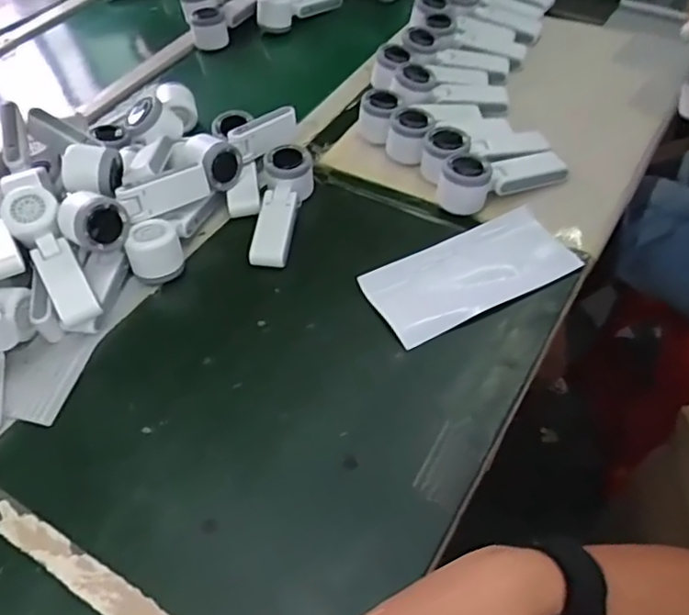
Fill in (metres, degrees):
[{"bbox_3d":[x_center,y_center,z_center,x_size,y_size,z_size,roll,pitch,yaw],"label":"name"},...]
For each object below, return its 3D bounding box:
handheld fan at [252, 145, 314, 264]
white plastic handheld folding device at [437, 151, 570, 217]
[{"bbox_3d":[-0.072,-0.121,0.747,0.061,0.053,0.163,1,51,3],"label":"handheld fan"},{"bbox_3d":[0.186,-0.150,0.748,0.150,0.070,0.062,-11,52,-6],"label":"white plastic handheld folding device"}]

